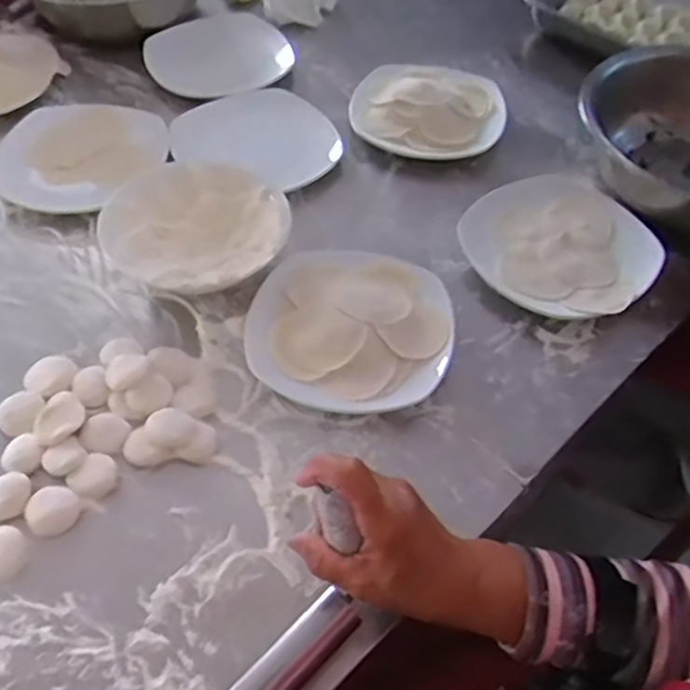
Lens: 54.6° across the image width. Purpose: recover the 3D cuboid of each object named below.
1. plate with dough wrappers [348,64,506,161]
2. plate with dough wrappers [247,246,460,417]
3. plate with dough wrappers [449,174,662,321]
[{"bbox_3d":[0.099,-0.292,0.827,0.179,0.052,0.165,1,52,-2],"label":"plate with dough wrappers"},{"bbox_3d":[0.005,-0.016,0.611,0.180,0.030,0.174,1,52,-2],"label":"plate with dough wrappers"},{"bbox_3d":[0.227,-0.108,0.686,0.193,0.040,0.180,1,52,-2],"label":"plate with dough wrappers"}]

